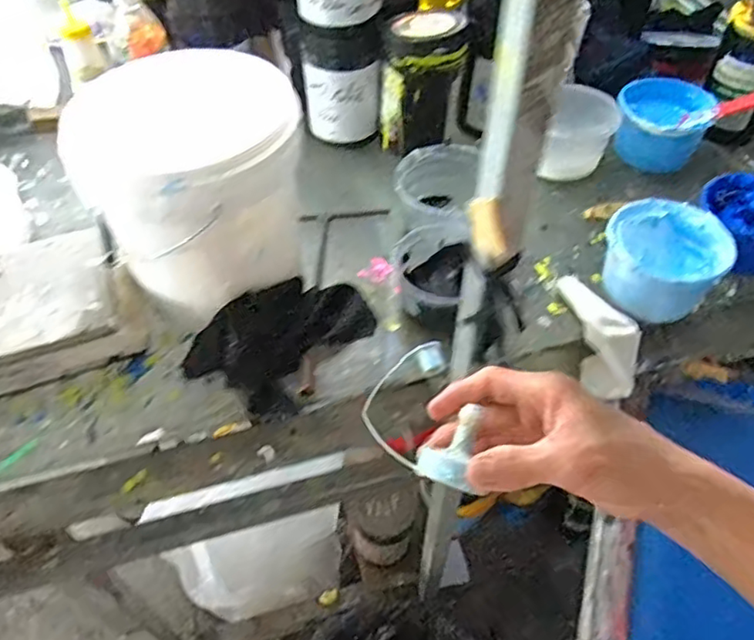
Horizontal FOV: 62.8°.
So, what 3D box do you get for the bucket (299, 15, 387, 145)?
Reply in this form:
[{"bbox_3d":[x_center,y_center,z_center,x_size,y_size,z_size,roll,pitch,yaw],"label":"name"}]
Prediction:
[{"bbox_3d":[-0.050,-0.346,0.876,0.109,0.155,0.115,-6,50,-5],"label":"bucket"}]

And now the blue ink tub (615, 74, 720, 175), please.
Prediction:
[{"bbox_3d":[0.392,-0.274,0.861,0.117,0.075,0.127,0,50,0],"label":"blue ink tub"}]

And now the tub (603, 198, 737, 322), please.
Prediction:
[{"bbox_3d":[0.315,-0.056,0.703,0.119,0.112,0.122,0,50,0],"label":"tub"}]

